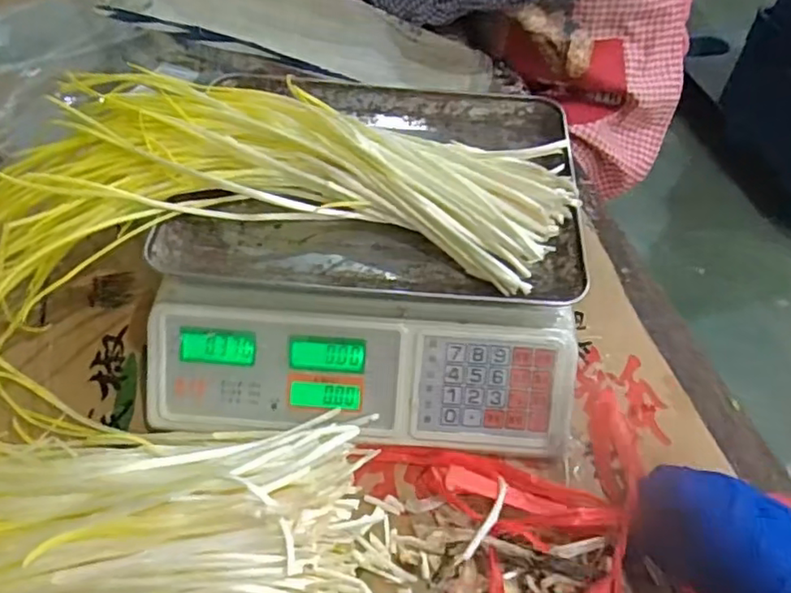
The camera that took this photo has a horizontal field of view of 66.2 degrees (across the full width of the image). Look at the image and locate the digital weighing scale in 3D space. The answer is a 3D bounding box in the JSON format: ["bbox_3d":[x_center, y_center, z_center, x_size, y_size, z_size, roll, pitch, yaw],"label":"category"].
[{"bbox_3d":[-0.020,-0.041,0.523,0.330,0.131,0.304,4,51,0],"label":"digital weighing scale"}]

